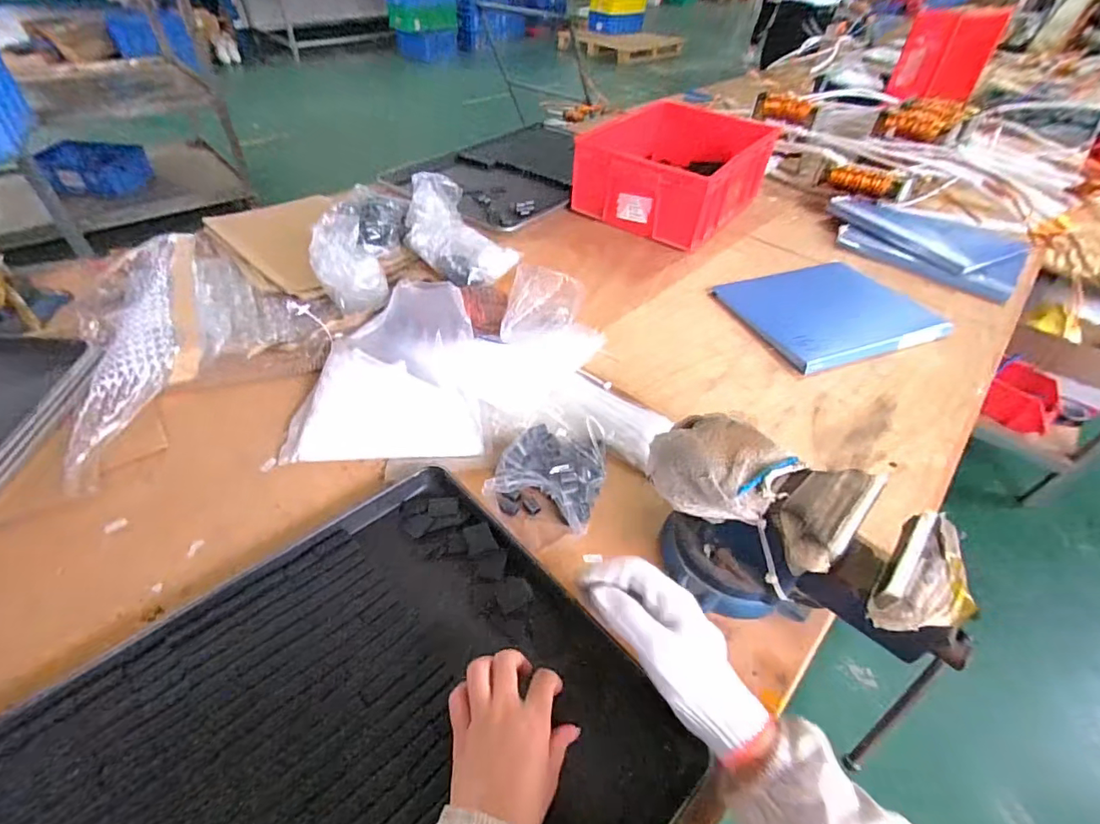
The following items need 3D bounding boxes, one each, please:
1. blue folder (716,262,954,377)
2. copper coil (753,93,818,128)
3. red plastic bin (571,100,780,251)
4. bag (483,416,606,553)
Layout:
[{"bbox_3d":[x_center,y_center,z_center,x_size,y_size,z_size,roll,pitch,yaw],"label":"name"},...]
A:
[{"bbox_3d":[0.477,-0.183,0.885,0.334,0.026,0.262,-16,48,-18],"label":"blue folder"},{"bbox_3d":[0.621,-0.801,1.339,0.054,0.056,0.161,-26,52,-26],"label":"copper coil"},{"bbox_3d":[0.268,-0.524,1.115,0.303,0.167,0.390,28,50,22],"label":"red plastic bin"},{"bbox_3d":[0.001,0.070,0.586,0.118,0.058,0.143,16,46,12],"label":"bag"}]

